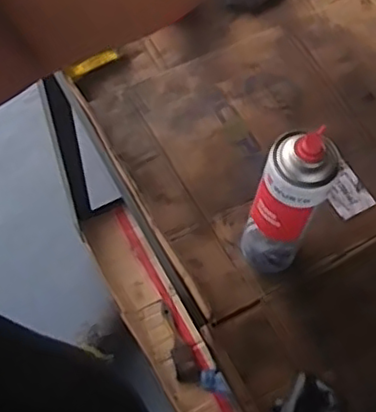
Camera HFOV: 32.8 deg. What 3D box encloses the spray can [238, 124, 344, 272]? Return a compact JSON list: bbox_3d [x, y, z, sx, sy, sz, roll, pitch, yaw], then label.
[{"bbox_3d":[0.098,0.006,0.650,0.061,0.222,0.064,1,66,-1],"label":"spray can"}]

